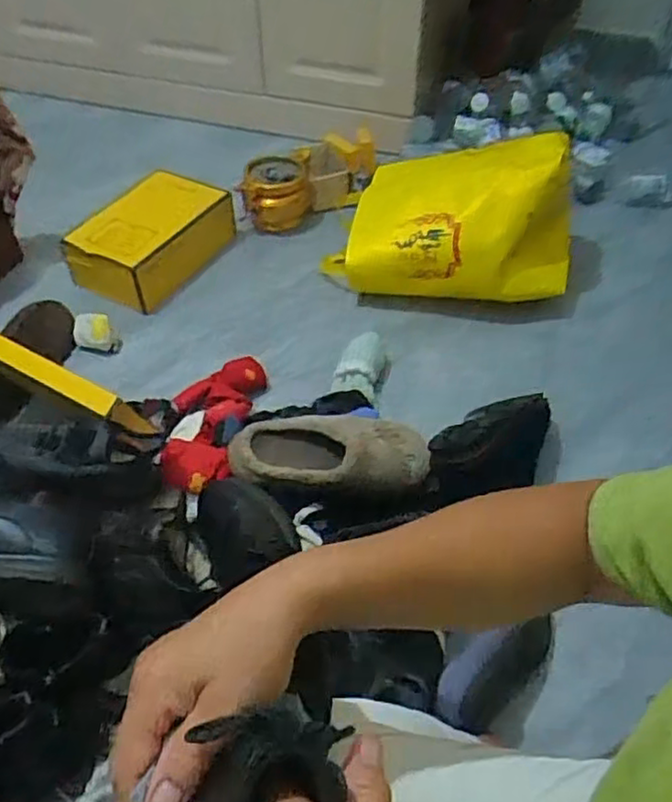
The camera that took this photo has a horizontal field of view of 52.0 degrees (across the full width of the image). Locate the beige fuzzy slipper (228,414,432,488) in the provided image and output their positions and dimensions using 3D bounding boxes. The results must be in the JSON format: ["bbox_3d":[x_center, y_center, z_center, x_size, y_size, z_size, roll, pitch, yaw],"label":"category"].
[{"bbox_3d":[-0.006,0.066,0.900,0.254,0.057,0.127,-3,48,-3],"label":"beige fuzzy slipper"}]

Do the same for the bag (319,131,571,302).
[{"bbox_3d":[0.196,-0.327,1.209,0.415,0.233,0.239,3,48,3],"label":"bag"}]

